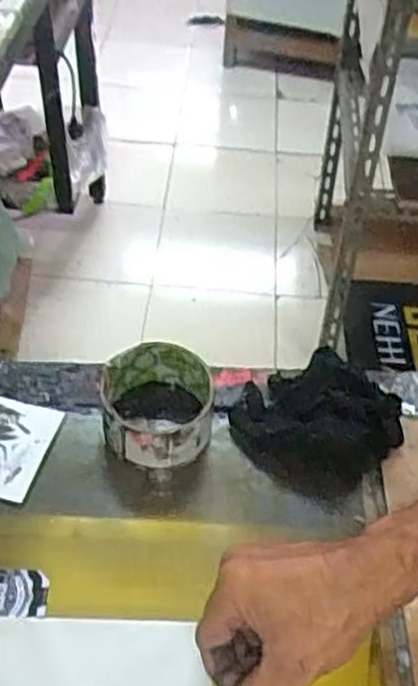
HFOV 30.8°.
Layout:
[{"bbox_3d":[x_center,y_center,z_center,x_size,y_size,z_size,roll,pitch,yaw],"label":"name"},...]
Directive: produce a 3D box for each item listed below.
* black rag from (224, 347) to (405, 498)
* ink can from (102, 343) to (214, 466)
[{"bbox_3d":[0.080,0.055,0.565,0.111,0.036,0.099,-29,56,-26],"label":"black rag"},{"bbox_3d":[-0.038,0.045,0.553,0.076,0.048,0.078,2,48,-2],"label":"ink can"}]

